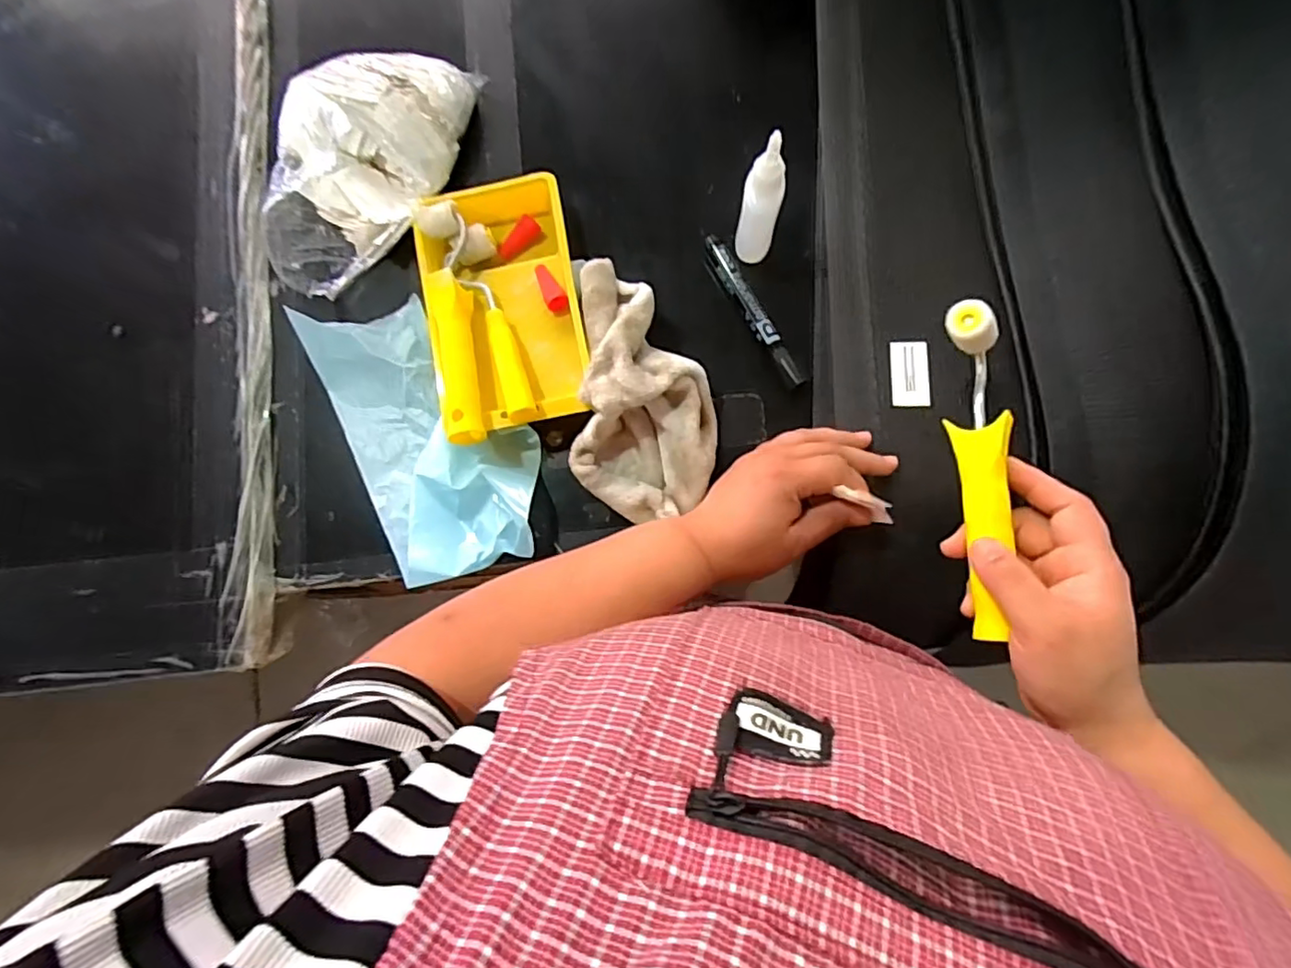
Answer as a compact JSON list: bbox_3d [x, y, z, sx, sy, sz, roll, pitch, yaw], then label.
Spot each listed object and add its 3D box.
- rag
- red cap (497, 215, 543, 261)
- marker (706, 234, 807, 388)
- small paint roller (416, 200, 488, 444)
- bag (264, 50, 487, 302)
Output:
[{"bbox_3d":[-0.001,-0.069,0.453,0.111,0.063,0.196,4,82,3],"label":"rag"},{"bbox_3d":[-0.106,-0.203,0.502,0.041,0.015,0.014,-39,81,16],"label":"red cap"},{"bbox_3d":[0.085,-0.136,0.480,0.019,0.016,0.137,-26,81,-2],"label":"marker"},{"bbox_3d":[-0.146,-0.122,0.476,0.031,0.050,0.190,-11,81,1],"label":"small paint roller"},{"bbox_3d":[-0.233,-0.259,0.485,0.152,0.085,0.219,4,82,3],"label":"bag"}]

